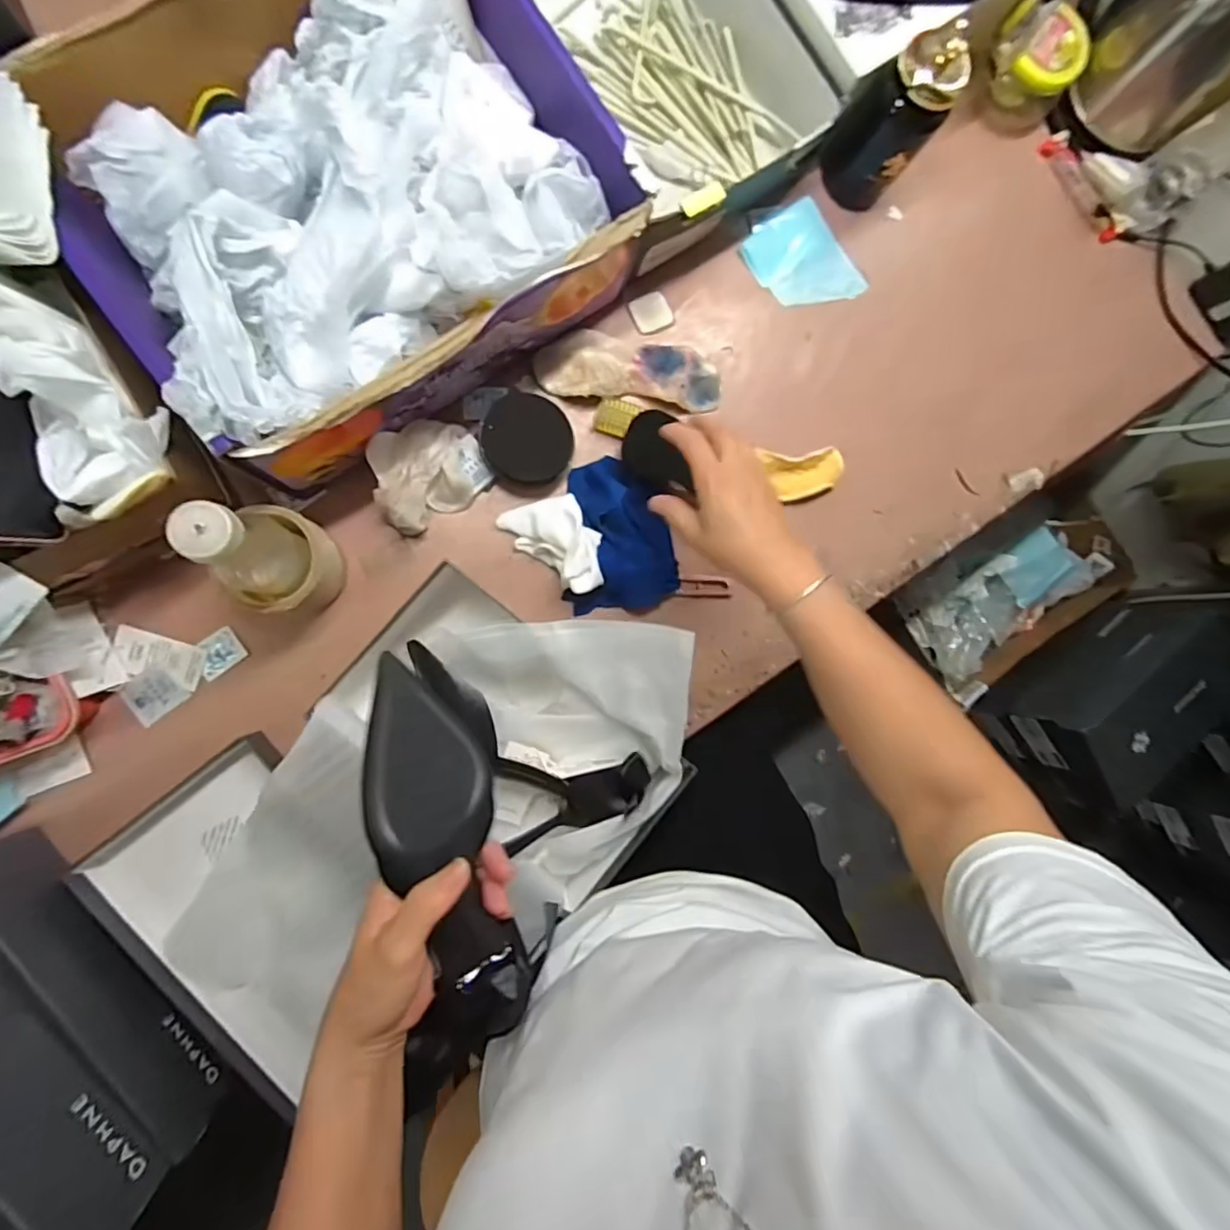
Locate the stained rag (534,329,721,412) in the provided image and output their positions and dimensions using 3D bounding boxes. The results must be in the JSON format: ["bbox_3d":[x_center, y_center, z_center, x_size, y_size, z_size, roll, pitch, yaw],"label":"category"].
[{"bbox_3d":[0.018,-0.258,0.611,0.194,0.034,0.069,3,89,-9],"label":"stained rag"}]

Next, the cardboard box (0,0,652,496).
[{"bbox_3d":[-0.220,-0.345,0.490,0.394,0.155,0.320,-37,95,-8],"label":"cardboard box"}]

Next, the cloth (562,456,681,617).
[{"bbox_3d":[0.005,-0.085,0.602,0.111,0.021,0.156,-5,90,-9],"label":"cloth"}]

